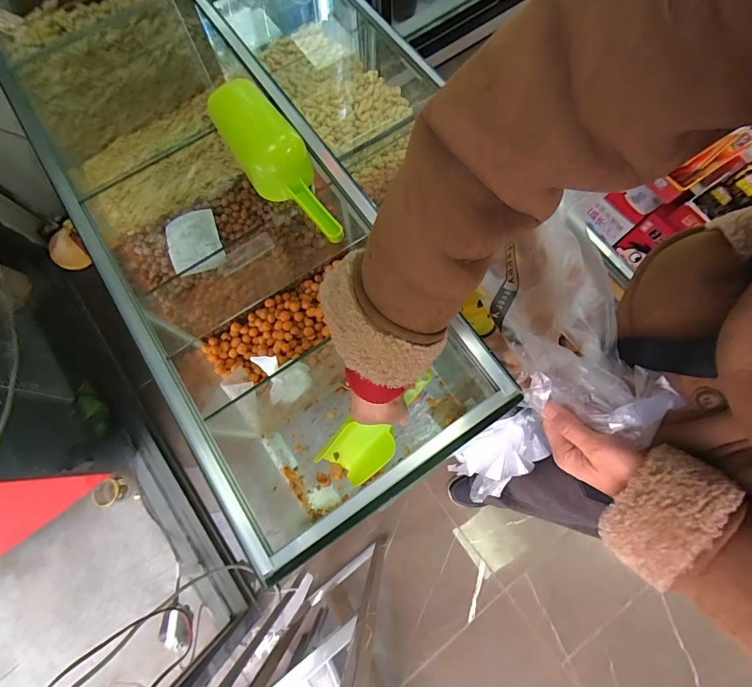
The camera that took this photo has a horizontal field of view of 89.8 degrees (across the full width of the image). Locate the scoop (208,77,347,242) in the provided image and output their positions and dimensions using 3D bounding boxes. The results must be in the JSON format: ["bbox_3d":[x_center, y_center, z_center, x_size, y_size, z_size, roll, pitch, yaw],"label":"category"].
[{"bbox_3d":[-0.109,-0.206,0.439,0.076,0.045,0.228,-34,76,-8],"label":"scoop"}]

